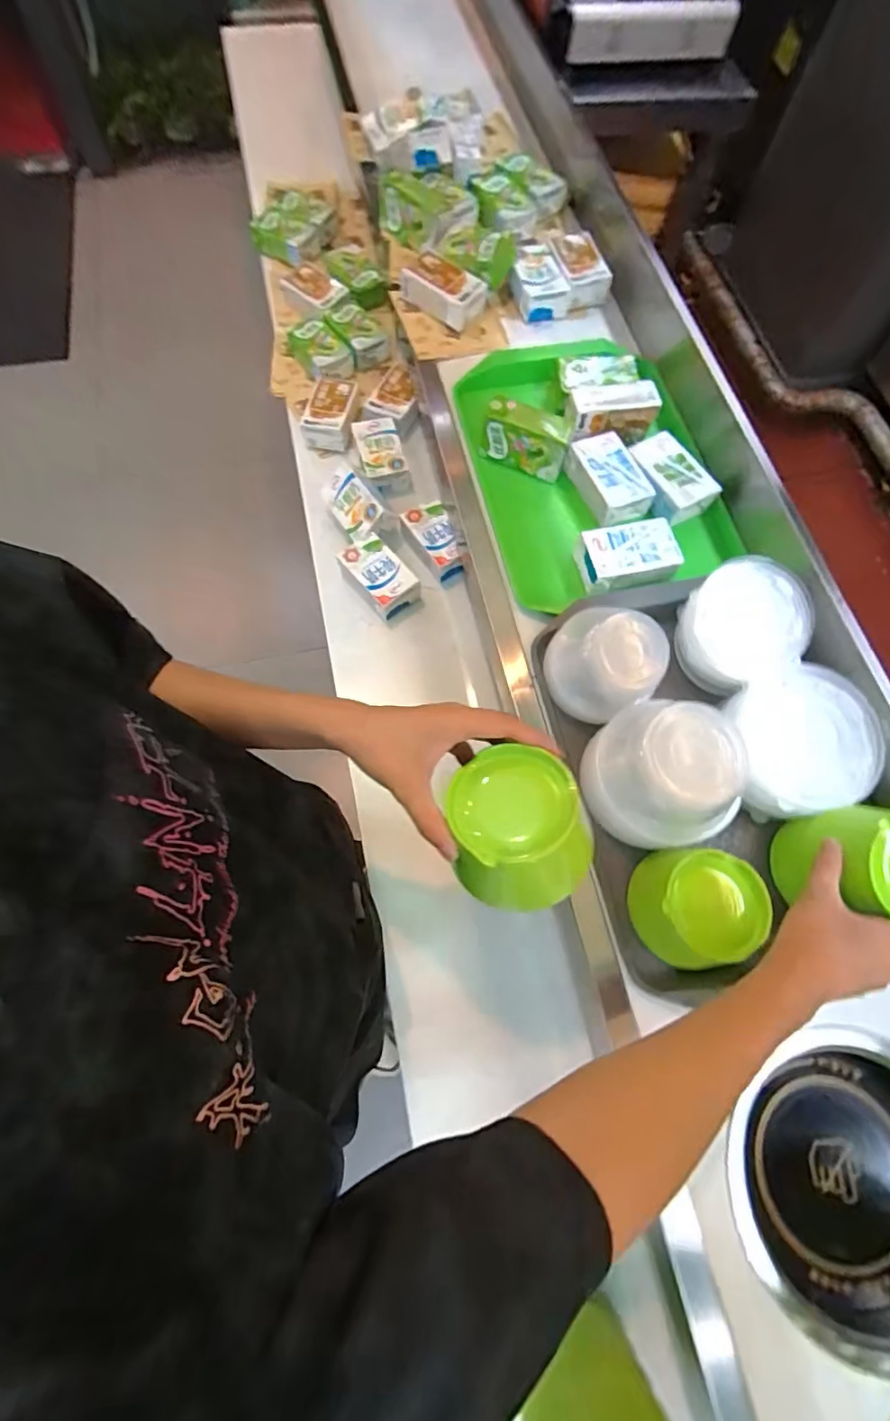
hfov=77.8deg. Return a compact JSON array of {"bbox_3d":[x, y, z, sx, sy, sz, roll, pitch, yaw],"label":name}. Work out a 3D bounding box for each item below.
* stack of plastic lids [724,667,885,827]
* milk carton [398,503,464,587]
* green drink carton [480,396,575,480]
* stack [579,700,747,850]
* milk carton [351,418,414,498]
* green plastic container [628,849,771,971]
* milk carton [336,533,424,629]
[{"bbox_3d":[0.354,0.034,0.554,0.130,0.070,0.137,-6,70,-4],"label":"stack of plastic lids"},{"bbox_3d":[-0.013,-0.239,0.778,0.061,0.051,0.116,-25,85,-11],"label":"milk carton"},{"bbox_3d":[0.100,-0.341,0.687,0.106,0.066,0.044,18,70,5],"label":"green drink carton"},{"bbox_3d":[0.198,0.057,0.520,0.117,0.109,0.134,1,69,-2],"label":"stack"},{"bbox_3d":[-0.095,-0.383,0.840,0.069,0.052,0.109,-16,71,-8],"label":"milk carton"},{"bbox_3d":[0.226,0.179,0.497,0.093,0.069,0.098,9,69,1],"label":"green plastic container"},{"bbox_3d":[-0.088,-0.179,0.763,0.067,0.053,0.118,-36,75,-14],"label":"milk carton"}]

